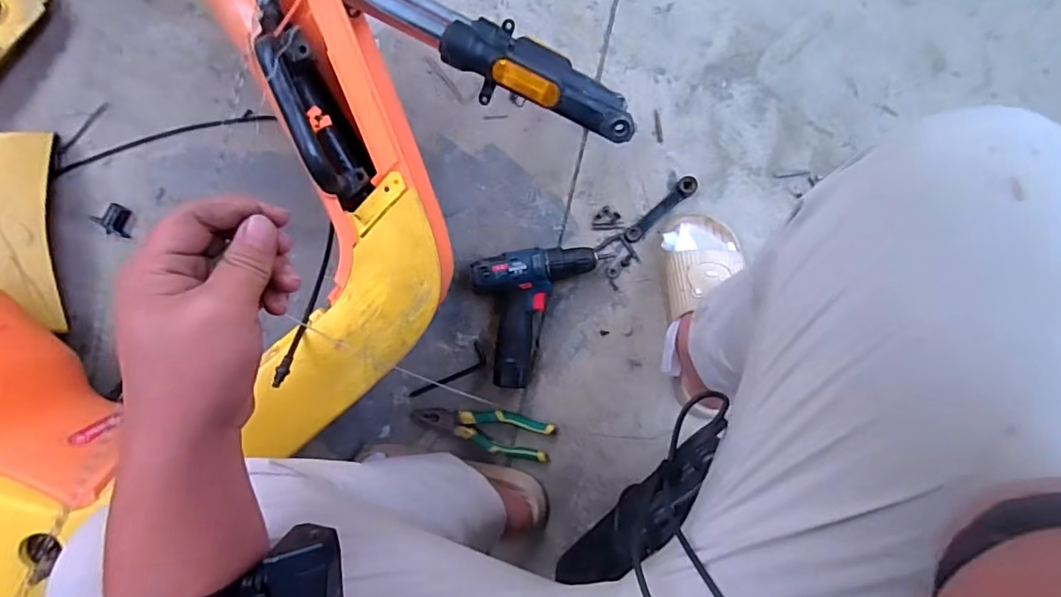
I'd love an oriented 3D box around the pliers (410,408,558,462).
[{"bbox_3d":[-0.071,0.190,0.770,0.213,0.023,0.064,14,88,5],"label":"pliers"}]

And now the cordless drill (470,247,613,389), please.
[{"bbox_3d":[0.014,0.026,0.753,0.182,0.050,0.191,-4,86,5],"label":"cordless drill"}]

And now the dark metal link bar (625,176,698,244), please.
[{"bbox_3d":[0.194,-0.132,0.774,0.127,0.016,0.027,-41,84,1],"label":"dark metal link bar"}]

